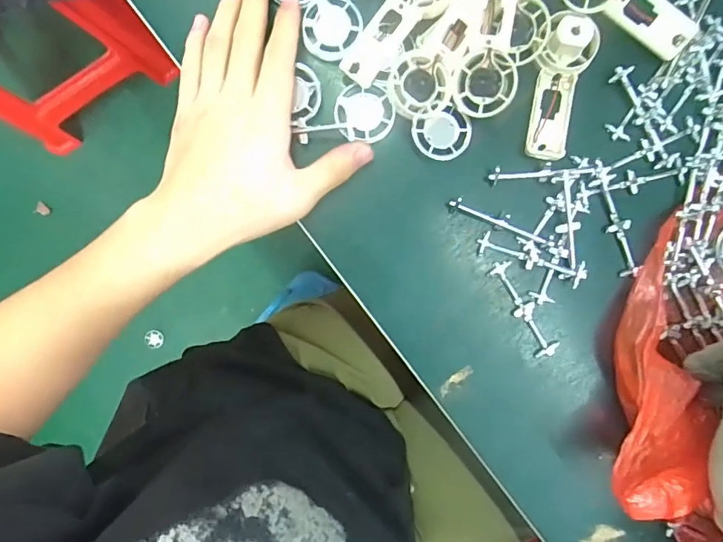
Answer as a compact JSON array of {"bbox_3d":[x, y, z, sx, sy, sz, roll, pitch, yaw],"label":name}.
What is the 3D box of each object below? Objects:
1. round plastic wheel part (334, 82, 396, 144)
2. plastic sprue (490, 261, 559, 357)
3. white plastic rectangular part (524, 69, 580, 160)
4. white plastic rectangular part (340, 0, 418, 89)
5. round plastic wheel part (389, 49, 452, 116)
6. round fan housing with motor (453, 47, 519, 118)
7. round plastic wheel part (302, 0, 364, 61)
[{"bbox_3d":[0.002,-0.102,0.312,0.038,0.009,0.037,0,91,-3],"label":"round plastic wheel part"},{"bbox_3d":[0.110,0.026,0.324,0.015,0.004,0.071,-29,91,2],"label":"plastic sprue"},{"bbox_3d":[0.124,-0.100,0.312,0.028,0.011,0.056,9,92,1],"label":"white plastic rectangular part"},{"bbox_3d":[0.010,-0.144,0.303,0.023,0.004,0.053,38,103,6],"label":"white plastic rectangular part"},{"bbox_3d":[0.037,-0.118,0.305,0.038,0.017,0.037,0,92,1],"label":"round plastic wheel part"},{"bbox_3d":[0.077,-0.118,0.302,0.039,0.012,0.039,9,111,23],"label":"round fan housing with motor"},{"bbox_3d":[-0.019,-0.159,0.312,0.038,0.008,0.039,0,92,1],"label":"round plastic wheel part"}]

